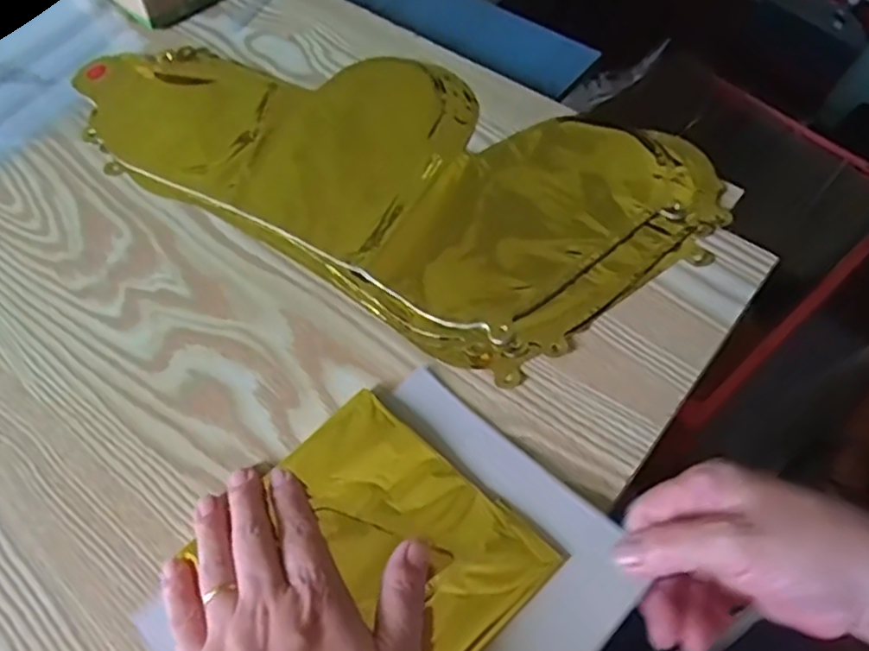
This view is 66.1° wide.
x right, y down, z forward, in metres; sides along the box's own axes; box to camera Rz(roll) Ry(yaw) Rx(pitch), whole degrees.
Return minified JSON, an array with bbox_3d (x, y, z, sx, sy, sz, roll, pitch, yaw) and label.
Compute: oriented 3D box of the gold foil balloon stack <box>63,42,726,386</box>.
[{"bbox_3d":[-0.039,-0.124,0.473,0.433,0.014,0.220,29,62,18],"label":"gold foil balloon stack"}]

